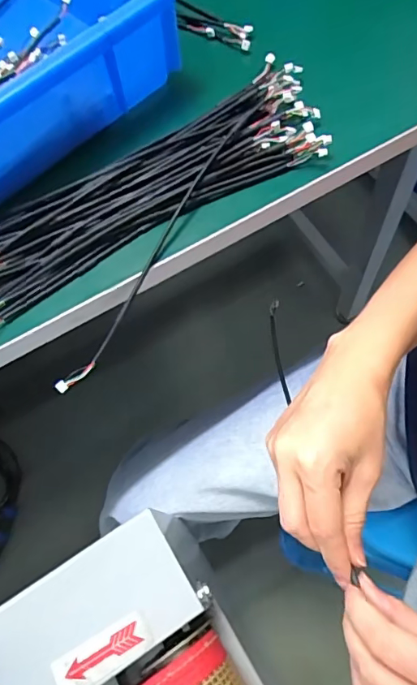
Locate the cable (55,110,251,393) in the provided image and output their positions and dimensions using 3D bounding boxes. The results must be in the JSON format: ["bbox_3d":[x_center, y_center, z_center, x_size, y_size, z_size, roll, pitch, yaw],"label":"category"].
[{"bbox_3d":[-0.031,-0.069,0.319,0.013,0.023,0.242,29,72,16],"label":"cable"}]

